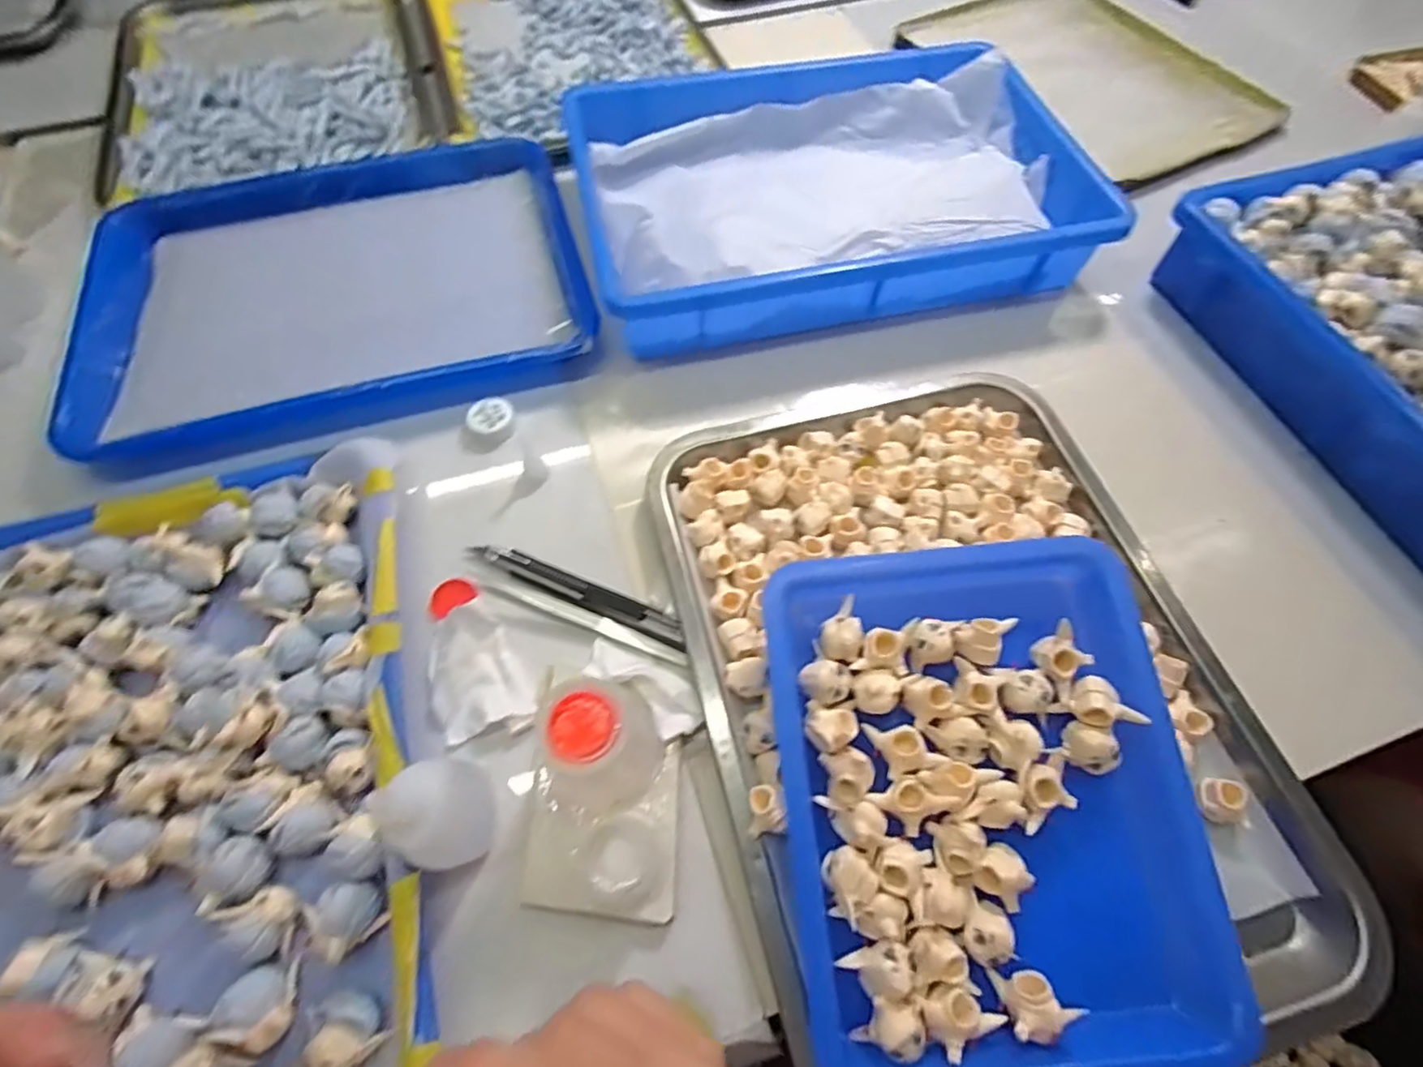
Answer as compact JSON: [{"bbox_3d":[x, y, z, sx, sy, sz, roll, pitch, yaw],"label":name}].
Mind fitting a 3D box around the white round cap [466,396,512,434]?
[{"bbox_3d":[-0.145,-0.077,0.395,0.029,0.012,0.022,-32,67,-15],"label":"white round cap"}]

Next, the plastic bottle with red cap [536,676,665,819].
[{"bbox_3d":[-0.048,0.093,0.269,0.050,0.059,0.047,0,63,0],"label":"plastic bottle with red cap"}]

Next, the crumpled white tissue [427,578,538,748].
[{"bbox_3d":[-0.131,0.062,0.318,0.047,0.020,0.089,-24,65,-12],"label":"crumpled white tissue"}]

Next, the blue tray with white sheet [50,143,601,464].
[{"bbox_3d":[-0.267,-0.184,0.438,0.331,0.027,0.251,-16,64,-8],"label":"blue tray with white sheet"}]

